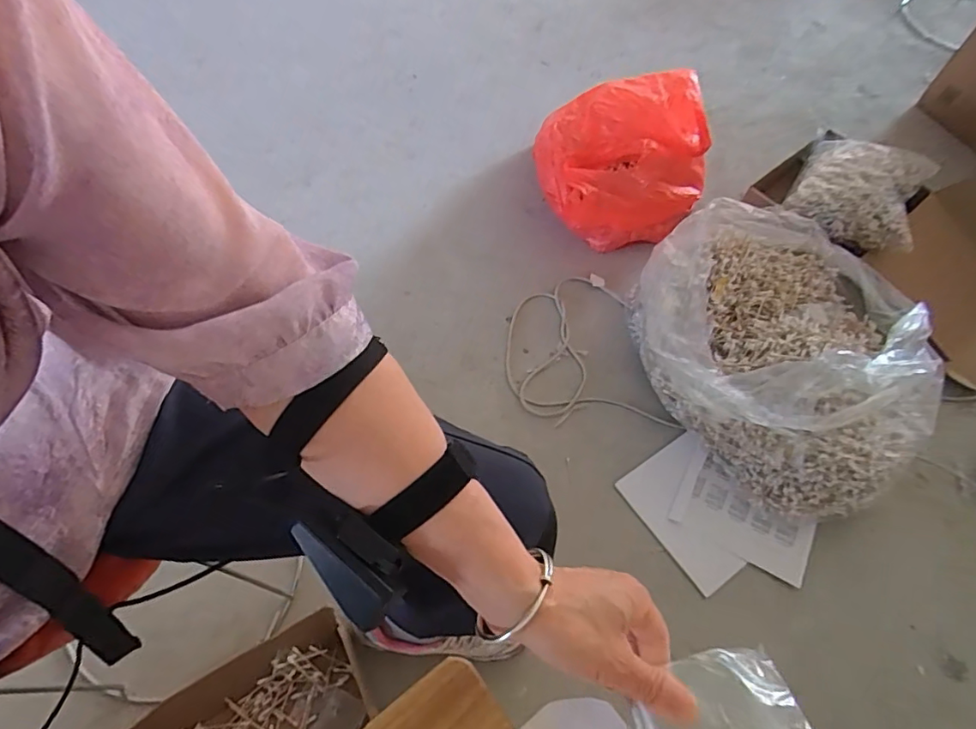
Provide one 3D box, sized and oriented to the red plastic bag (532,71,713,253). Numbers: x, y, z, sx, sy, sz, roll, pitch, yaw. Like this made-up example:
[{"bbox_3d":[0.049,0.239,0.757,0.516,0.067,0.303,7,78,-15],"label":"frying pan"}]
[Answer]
[{"bbox_3d":[0.290,-0.448,1.189,0.352,0.210,0.327,-13,62,-9],"label":"red plastic bag"}]

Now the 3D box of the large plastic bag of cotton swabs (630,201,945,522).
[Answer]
[{"bbox_3d":[0.515,-0.045,0.969,0.444,0.227,0.505,-39,69,-21],"label":"large plastic bag of cotton swabs"}]

